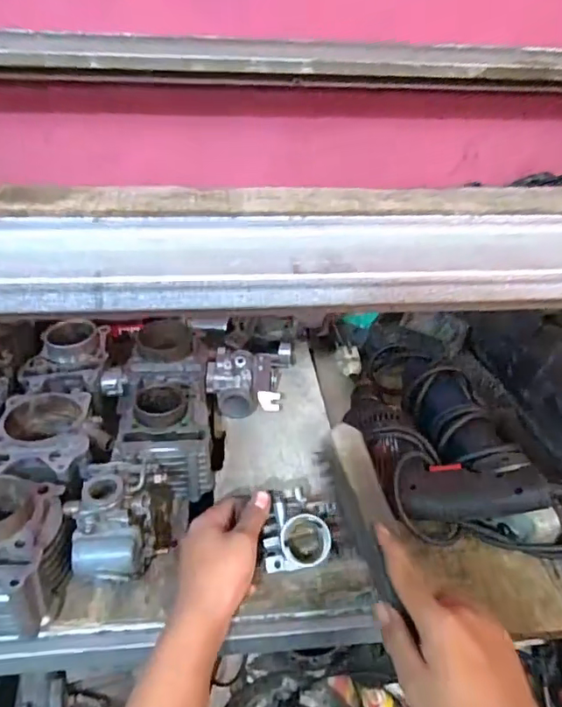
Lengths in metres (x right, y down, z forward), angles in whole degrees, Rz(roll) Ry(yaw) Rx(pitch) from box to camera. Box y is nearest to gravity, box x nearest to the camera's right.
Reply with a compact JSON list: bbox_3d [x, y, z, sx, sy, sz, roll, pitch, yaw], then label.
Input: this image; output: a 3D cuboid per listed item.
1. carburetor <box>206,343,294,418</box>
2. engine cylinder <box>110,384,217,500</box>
[{"bbox_3d":[-0.042,0.033,0.725,0.099,0.056,0.120,8,38,7],"label":"carburetor"},{"bbox_3d":[-0.132,0.094,0.621,0.102,0.080,0.136,-3,38,-7],"label":"engine cylinder"}]

